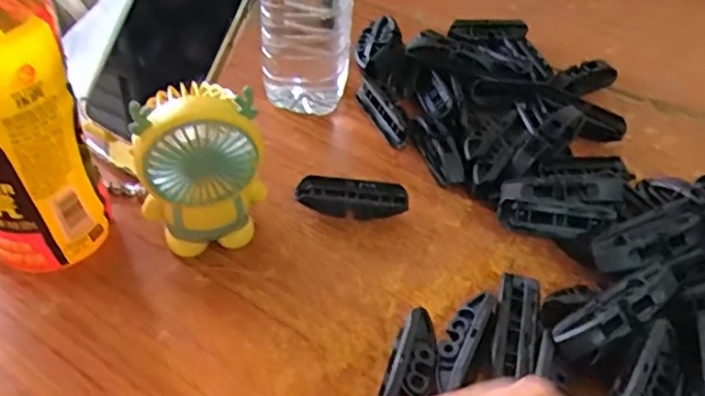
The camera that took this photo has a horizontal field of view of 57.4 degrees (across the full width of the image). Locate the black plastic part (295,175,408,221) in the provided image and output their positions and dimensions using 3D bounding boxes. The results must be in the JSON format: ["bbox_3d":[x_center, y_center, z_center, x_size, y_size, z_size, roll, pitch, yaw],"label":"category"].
[{"bbox_3d":[0.000,0.000,0.424,0.071,0.019,0.021,3,44,1],"label":"black plastic part"}]

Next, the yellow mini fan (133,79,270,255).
[{"bbox_3d":[-0.087,-0.013,0.370,0.066,0.109,0.036,-14,46,-16],"label":"yellow mini fan"}]

